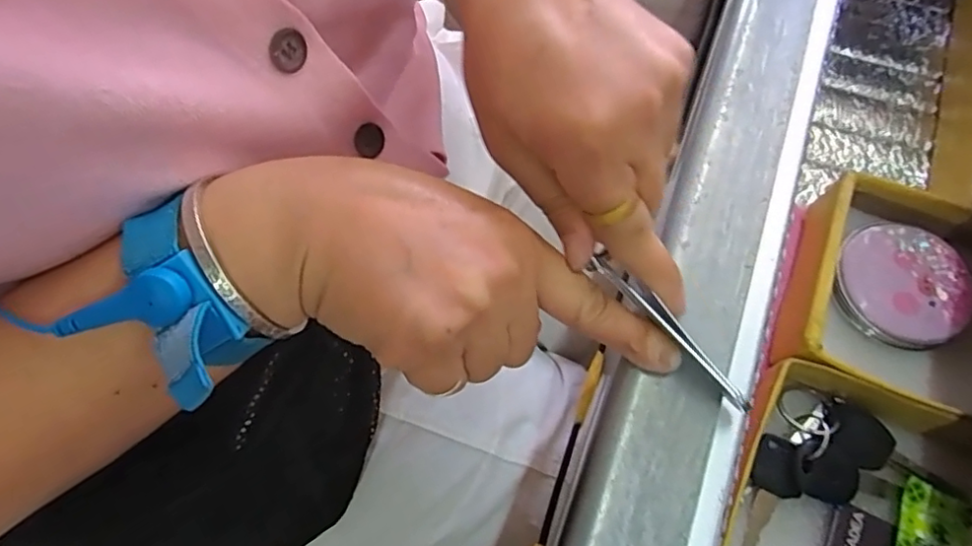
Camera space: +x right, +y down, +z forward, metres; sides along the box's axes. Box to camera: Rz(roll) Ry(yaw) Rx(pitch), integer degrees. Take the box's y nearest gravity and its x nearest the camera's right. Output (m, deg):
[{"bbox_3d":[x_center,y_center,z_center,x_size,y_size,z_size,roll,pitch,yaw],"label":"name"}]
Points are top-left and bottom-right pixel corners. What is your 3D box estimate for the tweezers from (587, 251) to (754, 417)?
[{"bbox_3d":[0.065,0.021,0.212,0.006,0.013,0.073,-40,77,-16],"label":"tweezers"}]

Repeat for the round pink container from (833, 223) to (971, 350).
[{"bbox_3d":[0.219,0.005,0.315,0.066,0.012,0.064,0,65,1],"label":"round pink container"}]

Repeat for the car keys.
[{"bbox_3d":[0.160,0.084,0.281,0.051,0.017,0.058,28,69,13],"label":"car keys"}]

